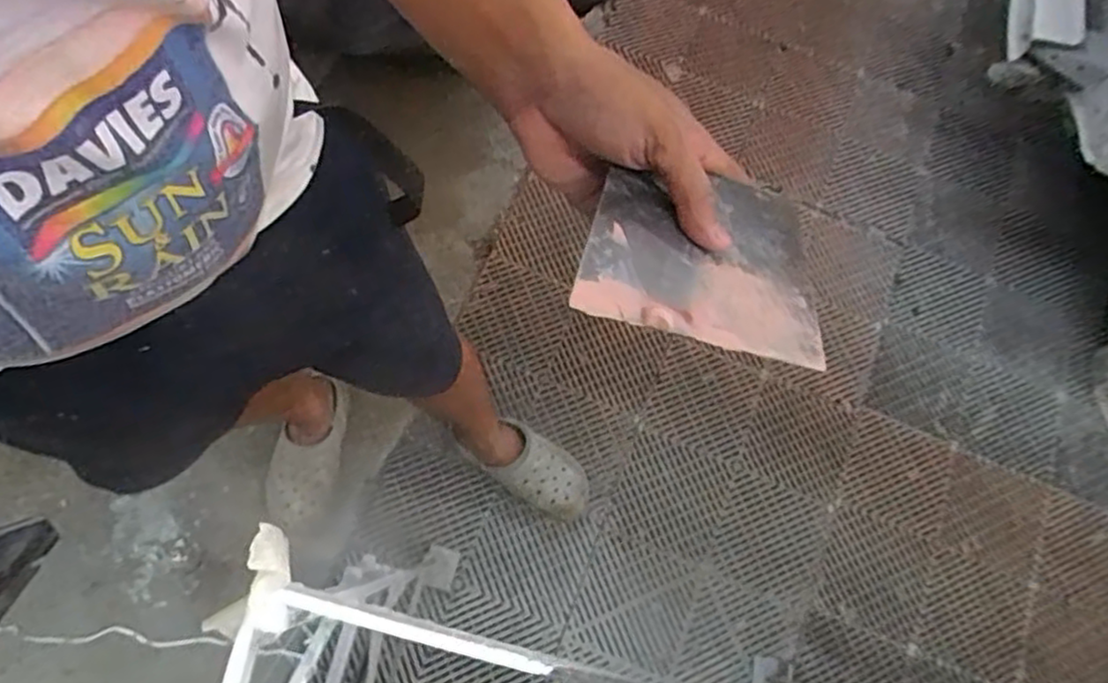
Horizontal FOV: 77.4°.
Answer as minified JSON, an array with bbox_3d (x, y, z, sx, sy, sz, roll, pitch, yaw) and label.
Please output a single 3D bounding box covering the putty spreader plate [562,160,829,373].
[{"bbox_3d":[0.079,-0.044,0.364,0.134,0.007,0.095,11,70,-15],"label":"putty spreader plate"}]

